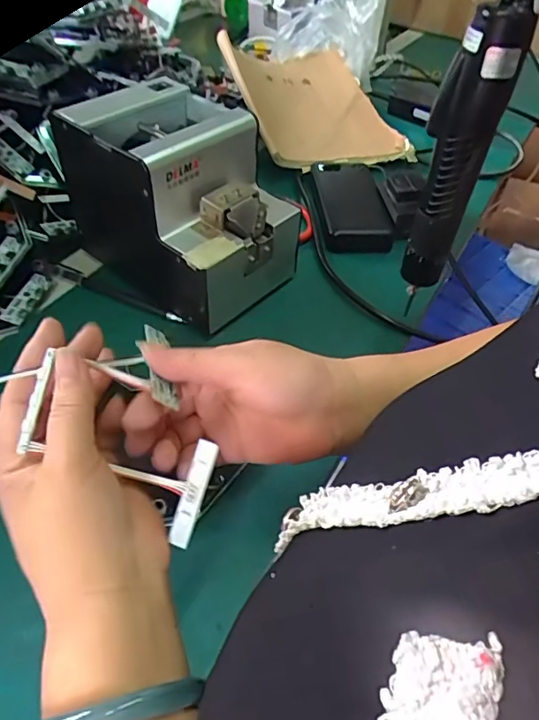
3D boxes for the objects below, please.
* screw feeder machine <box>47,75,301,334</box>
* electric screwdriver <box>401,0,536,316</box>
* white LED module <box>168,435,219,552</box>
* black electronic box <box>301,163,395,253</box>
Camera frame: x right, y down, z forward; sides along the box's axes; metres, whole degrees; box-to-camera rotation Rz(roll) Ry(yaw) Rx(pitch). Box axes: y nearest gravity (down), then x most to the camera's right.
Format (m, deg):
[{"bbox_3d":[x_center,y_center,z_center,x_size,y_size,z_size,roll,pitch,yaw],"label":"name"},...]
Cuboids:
[{"bbox_3d":[-0.091,-0.147,0.485,0.204,0.135,0.141,33,53,25],"label":"screw feeder machine"},{"bbox_3d":[0.135,-0.146,0.387,0.043,0.199,0.044,17,48,12],"label":"electric screwdriver"},{"bbox_3d":[-0.039,0.068,0.262,0.013,0.004,0.052,17,86,10],"label":"white LED module"},{"bbox_3d":[0.091,-0.187,0.612,0.079,0.025,0.162,-3,47,-7],"label":"black electronic box"}]

